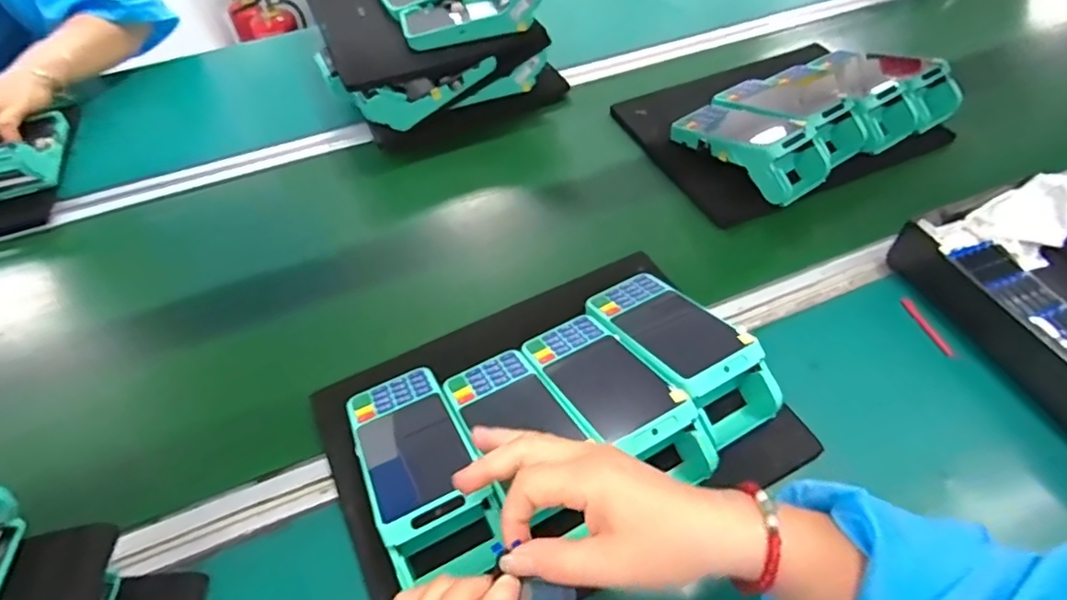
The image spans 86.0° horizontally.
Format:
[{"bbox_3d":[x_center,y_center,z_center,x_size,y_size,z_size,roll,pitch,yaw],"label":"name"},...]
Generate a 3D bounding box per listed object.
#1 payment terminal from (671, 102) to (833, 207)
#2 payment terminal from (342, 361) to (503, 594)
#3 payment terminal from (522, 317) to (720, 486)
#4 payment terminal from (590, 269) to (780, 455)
[{"bbox_3d":[0.246,-0.181,0.651,0.079,0.059,0.169,-33,58,-20],"label":"payment terminal"},{"bbox_3d":[-0.084,0.121,0.423,0.077,0.066,0.167,-25,55,-15],"label":"payment terminal"},{"bbox_3d":[0.063,0.074,0.452,0.084,0.061,0.180,-32,57,-19],"label":"payment terminal"},{"bbox_3d":[0.119,0.038,0.480,0.081,0.066,0.175,-26,56,-16],"label":"payment terminal"}]

